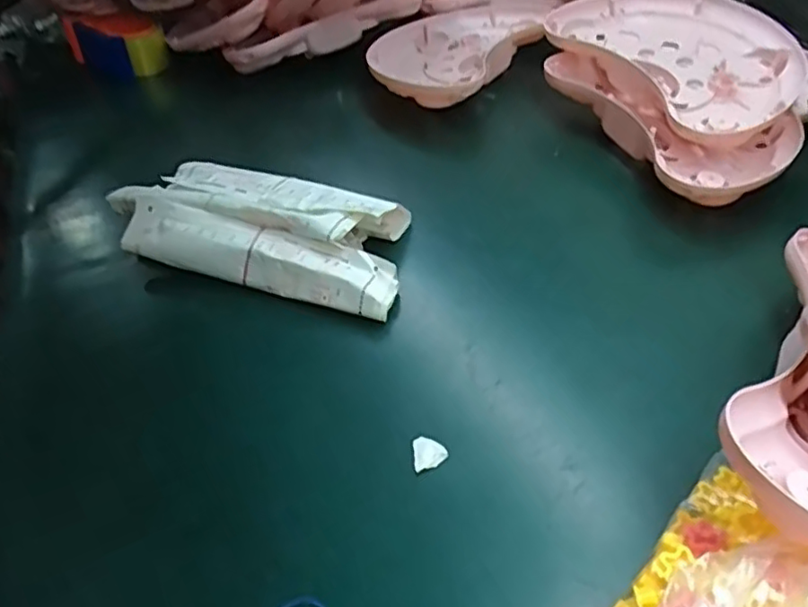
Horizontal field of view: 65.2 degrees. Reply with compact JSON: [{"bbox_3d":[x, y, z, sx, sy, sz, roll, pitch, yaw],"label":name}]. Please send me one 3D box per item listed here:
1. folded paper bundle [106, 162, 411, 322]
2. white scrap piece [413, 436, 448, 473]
[{"bbox_3d":[-0.149,-0.087,0.676,0.331,0.052,0.170,11,46,15],"label":"folded paper bundle"},{"bbox_3d":[0.019,0.115,0.490,0.026,0.004,0.027,-15,45,-11],"label":"white scrap piece"}]

